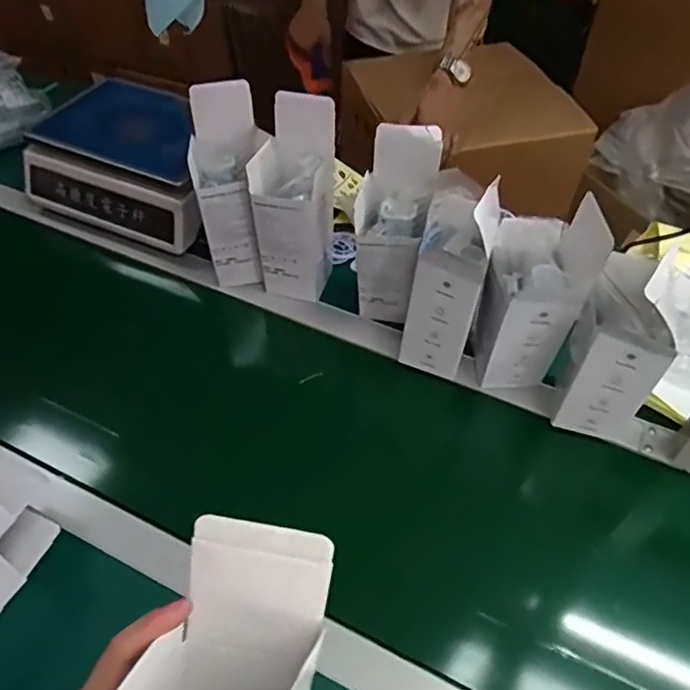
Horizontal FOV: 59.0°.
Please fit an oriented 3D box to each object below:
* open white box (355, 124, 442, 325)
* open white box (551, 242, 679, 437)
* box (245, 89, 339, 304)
[{"bbox_3d":[0.056,-0.124,0.698,0.084,0.234,0.062,8,51,7],"label":"open white box"},{"bbox_3d":[0.274,0.000,0.612,0.083,0.217,0.084,20,54,16],"label":"open white box"},{"bbox_3d":[-0.061,-0.167,0.745,0.093,0.239,0.088,4,51,4],"label":"box"}]

